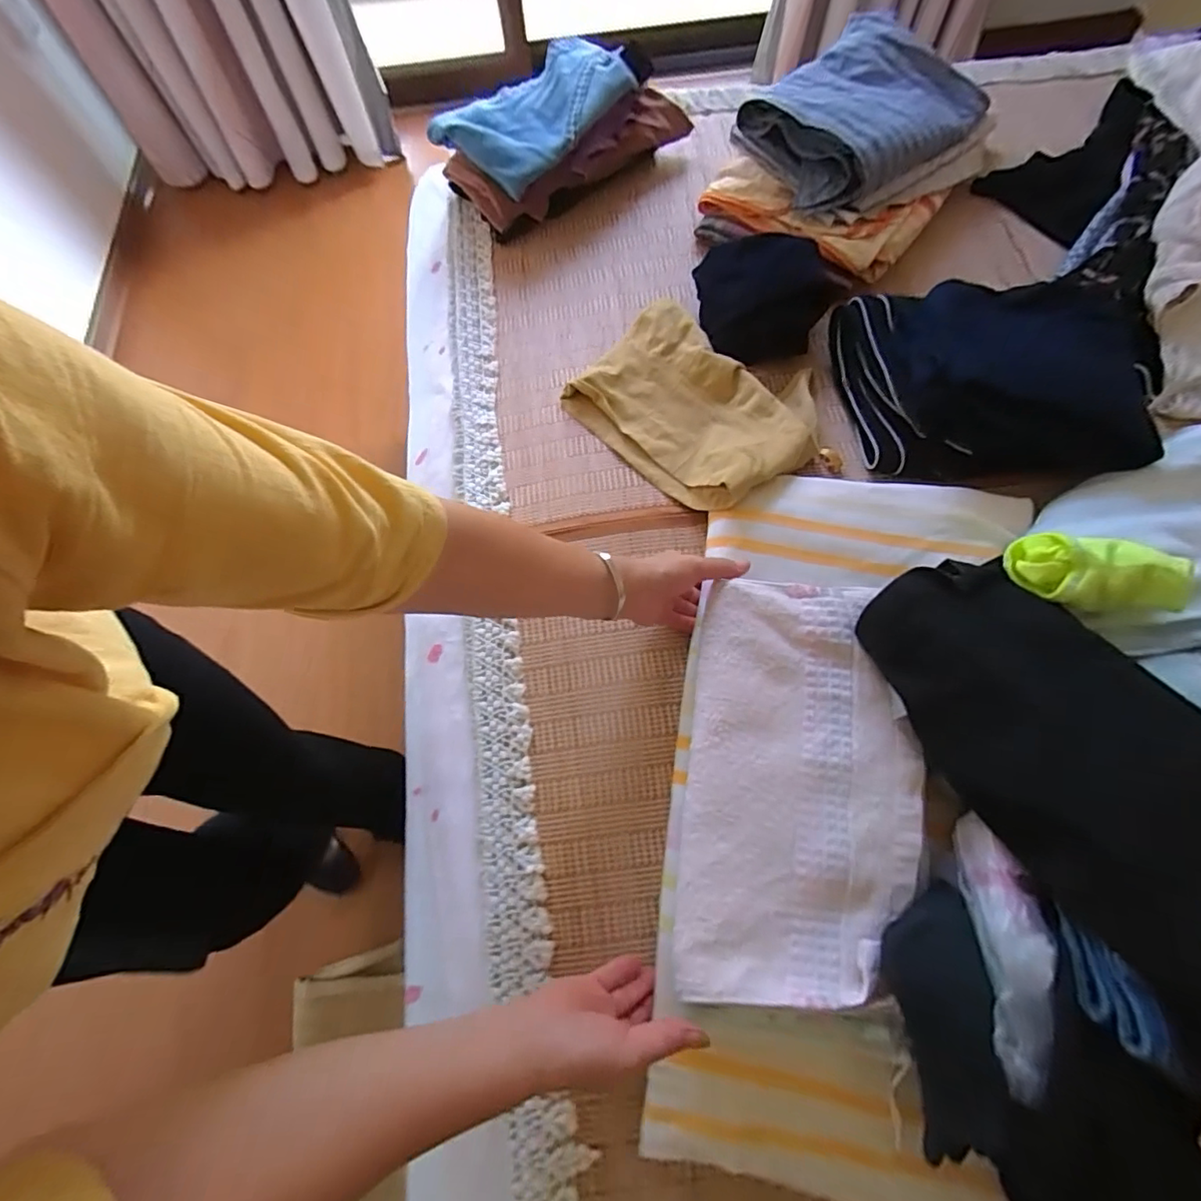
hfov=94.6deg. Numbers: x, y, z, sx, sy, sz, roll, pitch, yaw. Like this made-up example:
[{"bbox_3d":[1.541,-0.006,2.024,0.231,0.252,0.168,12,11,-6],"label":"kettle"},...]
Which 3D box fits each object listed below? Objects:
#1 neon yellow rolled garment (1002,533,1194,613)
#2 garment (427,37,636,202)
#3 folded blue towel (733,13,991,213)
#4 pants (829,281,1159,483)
[{"bbox_3d":[0.411,-0.026,0.456,0.122,0.039,0.061,14,70,7],"label":"neon yellow rolled garment"},{"bbox_3d":[-0.080,-0.659,0.737,0.246,0.045,0.179,-42,73,-13],"label":"garment"},{"bbox_3d":[0.327,-0.625,0.702,0.298,0.055,0.239,-37,72,-11],"label":"folded blue towel"},{"bbox_3d":[0.445,-0.247,0.580,0.331,0.096,0.248,-4,69,1],"label":"pants"}]

